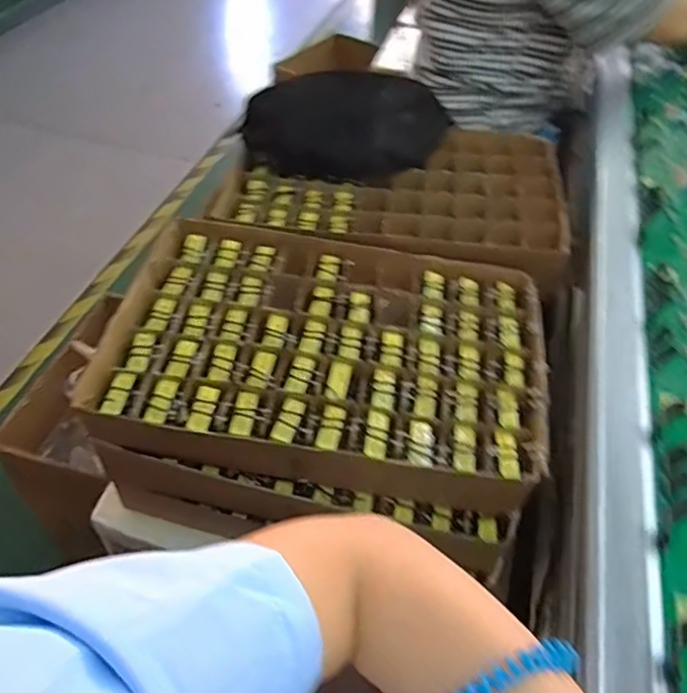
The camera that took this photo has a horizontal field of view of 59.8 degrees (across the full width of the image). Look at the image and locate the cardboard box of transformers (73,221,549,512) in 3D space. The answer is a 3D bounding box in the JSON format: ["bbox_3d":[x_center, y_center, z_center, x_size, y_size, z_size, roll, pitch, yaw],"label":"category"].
[{"bbox_3d":[-0.016,0.007,0.584,0.395,0.069,0.256,8,48,4],"label":"cardboard box of transformers"}]

